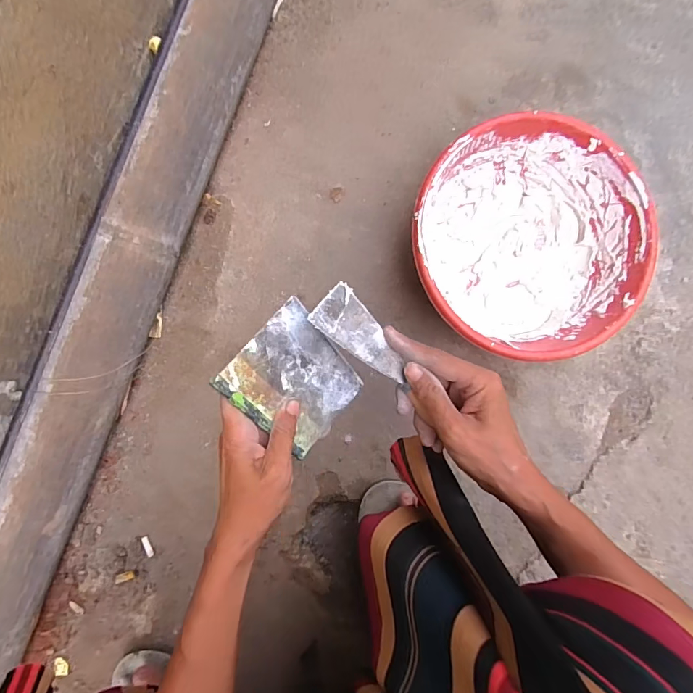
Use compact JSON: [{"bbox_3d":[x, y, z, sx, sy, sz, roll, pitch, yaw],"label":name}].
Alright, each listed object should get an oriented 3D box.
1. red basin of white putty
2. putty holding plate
[{"bbox_3d":[0.199,-0.116,0.502,0.249,0.099,0.248,0,88,-3],"label":"red basin of white putty"},{"bbox_3d":[-0.040,0.031,0.354,0.087,0.004,0.116,-49,129,-14],"label":"putty holding plate"}]

